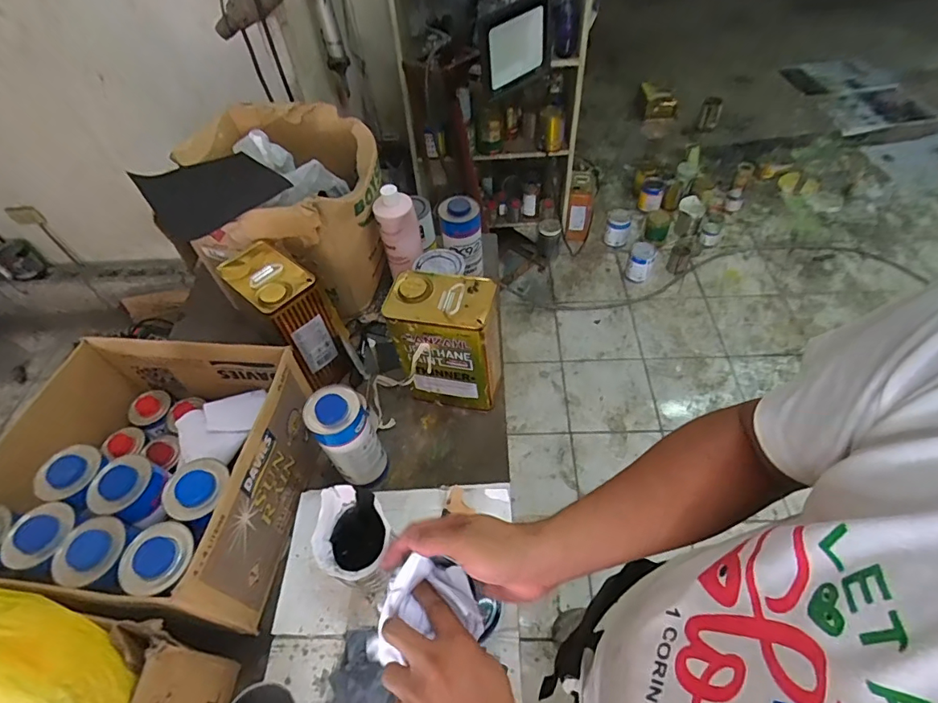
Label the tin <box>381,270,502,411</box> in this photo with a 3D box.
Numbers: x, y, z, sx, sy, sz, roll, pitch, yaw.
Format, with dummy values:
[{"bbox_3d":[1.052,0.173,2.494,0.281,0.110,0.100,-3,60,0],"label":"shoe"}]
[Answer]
[{"bbox_3d":[-0.037,-0.010,0.841,0.168,0.240,0.103,6,53,9],"label":"tin"}]

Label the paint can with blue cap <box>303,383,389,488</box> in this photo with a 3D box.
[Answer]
[{"bbox_3d":[-0.190,0.141,0.767,0.085,0.195,0.079,-27,55,-16],"label":"paint can with blue cap"}]

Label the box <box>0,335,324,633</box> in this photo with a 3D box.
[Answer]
[{"bbox_3d":[-0.480,0.187,0.745,0.392,0.197,0.380,4,53,8],"label":"box"}]

